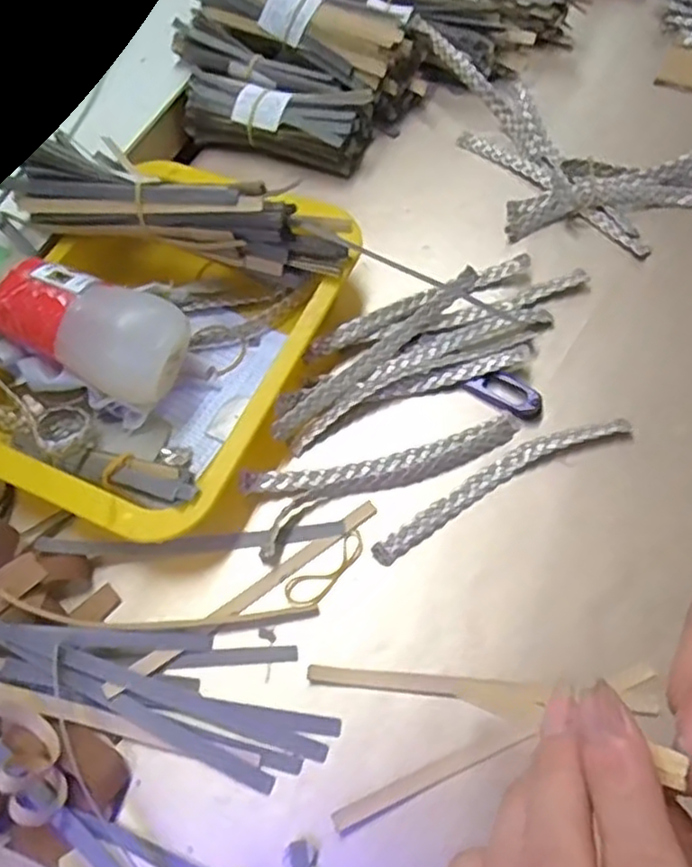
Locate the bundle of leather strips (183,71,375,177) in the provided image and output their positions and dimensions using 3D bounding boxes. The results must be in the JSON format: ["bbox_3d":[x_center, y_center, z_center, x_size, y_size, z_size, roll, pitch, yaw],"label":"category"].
[{"bbox_3d":[-0.055,-0.249,0.561,0.144,0.042,0.055,17,64,13],"label":"bundle of leather strips"}]

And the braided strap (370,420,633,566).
[{"bbox_3d":[0.090,0.026,0.413,0.170,0.005,0.022,-26,63,-10],"label":"braided strap"}]

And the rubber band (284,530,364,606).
[{"bbox_3d":[-0.010,0.077,0.399,0.055,0.004,0.018,-39,66,-16],"label":"rubber band"}]

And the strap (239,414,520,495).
[{"bbox_3d":[0.023,0.018,0.421,0.166,0.012,0.025,-14,61,-4],"label":"strap"}]

